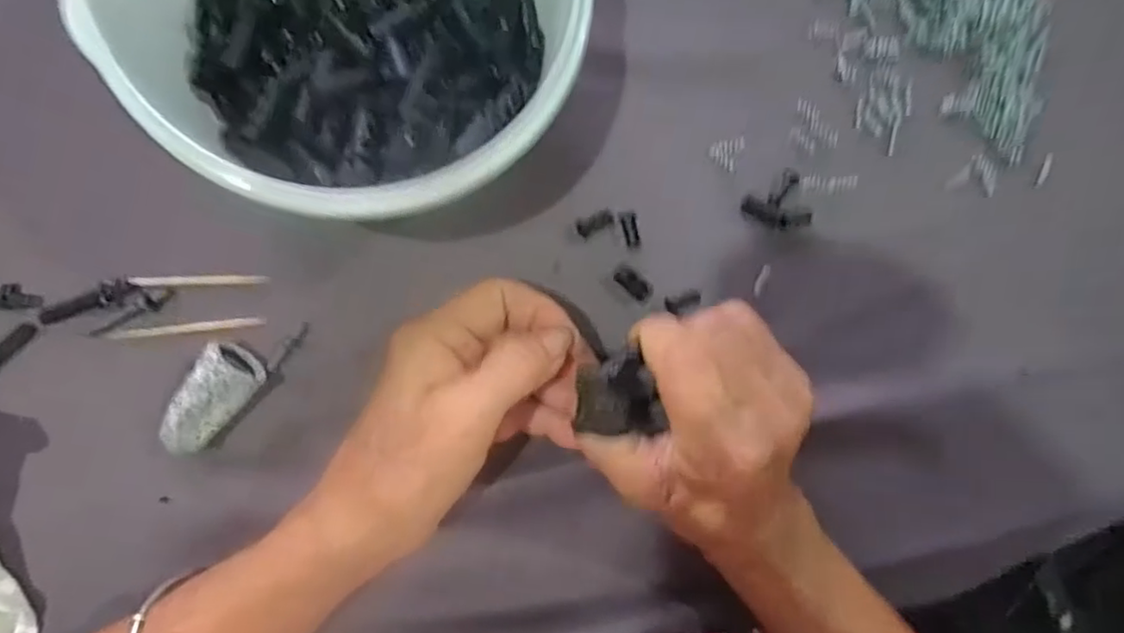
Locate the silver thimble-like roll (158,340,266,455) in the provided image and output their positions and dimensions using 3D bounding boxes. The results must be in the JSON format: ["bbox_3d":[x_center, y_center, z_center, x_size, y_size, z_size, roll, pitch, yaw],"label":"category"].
[{"bbox_3d":[-0.143,0.034,0.269,0.023,0.021,0.045,38,88,-9],"label":"silver thimble-like roll"}]

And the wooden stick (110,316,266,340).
[{"bbox_3d":[-0.155,0.004,0.273,0.056,0.006,0.005,-5,95,-8],"label":"wooden stick"}]

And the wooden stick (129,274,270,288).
[{"bbox_3d":[-0.151,-0.015,0.274,0.052,0.004,0.005,-2,94,-9],"label":"wooden stick"}]

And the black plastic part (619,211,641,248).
[{"bbox_3d":[0.032,-0.040,0.304,0.007,0.004,0.017,-13,96,-8],"label":"black plastic part"}]

